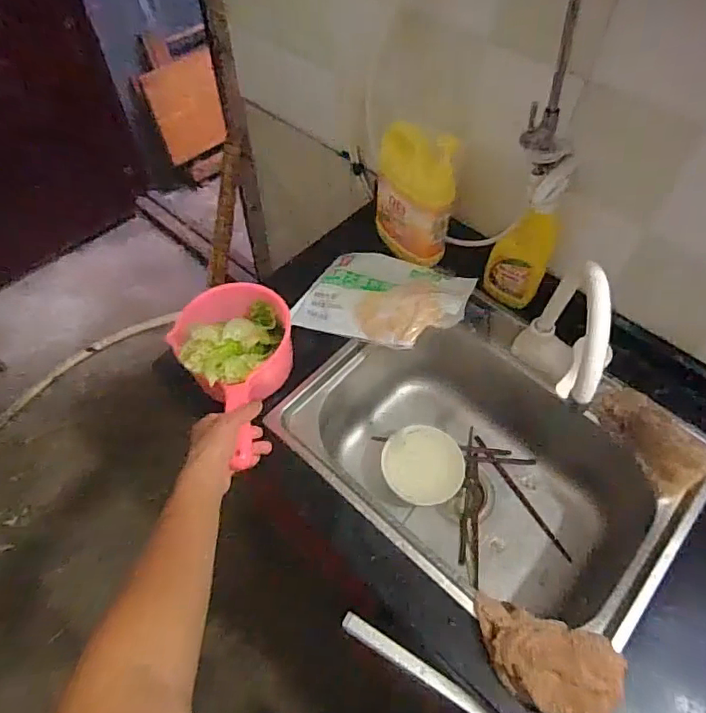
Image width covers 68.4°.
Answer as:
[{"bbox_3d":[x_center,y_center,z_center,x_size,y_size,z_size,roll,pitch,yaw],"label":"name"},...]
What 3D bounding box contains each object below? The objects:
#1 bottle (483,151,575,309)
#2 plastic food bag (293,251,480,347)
[{"bbox_3d":[0.263,-0.179,0.788,0.089,0.235,0.059,19,57,13],"label":"bottle"},{"bbox_3d":[0.045,-0.096,0.828,0.263,0.067,0.160,17,57,12],"label":"plastic food bag"}]

